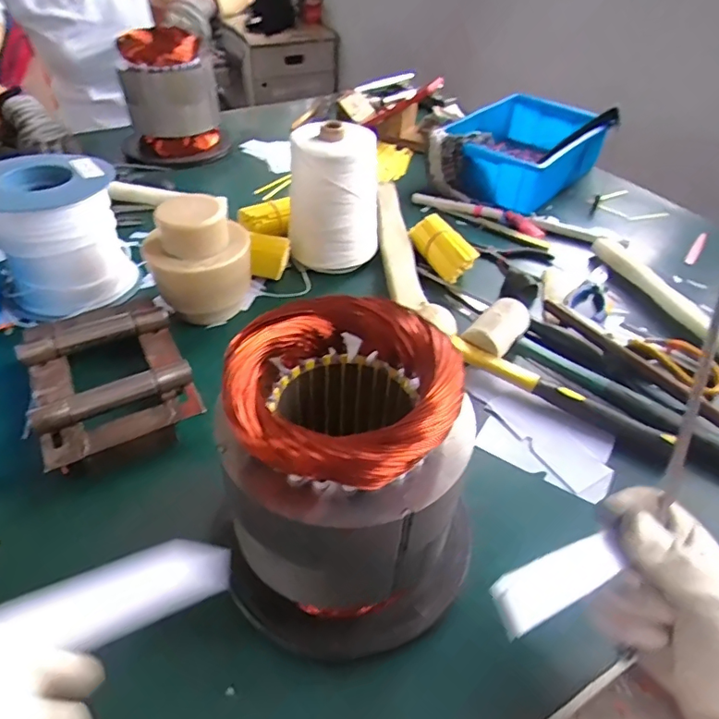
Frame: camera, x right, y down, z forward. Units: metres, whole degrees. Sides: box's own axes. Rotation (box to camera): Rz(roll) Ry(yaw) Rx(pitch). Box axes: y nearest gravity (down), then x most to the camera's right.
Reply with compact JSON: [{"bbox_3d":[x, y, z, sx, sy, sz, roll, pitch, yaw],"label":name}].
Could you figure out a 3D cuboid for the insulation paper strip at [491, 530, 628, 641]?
[{"bbox_3d":[0.102,0.110,0.262,0.082,0.005,0.024,-10,59,-31],"label":"insulation paper strip"}]

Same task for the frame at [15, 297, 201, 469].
[{"bbox_3d":[-0.243,0.009,0.504,0.131,0.047,0.197,-20,48,-22],"label":"frame"}]

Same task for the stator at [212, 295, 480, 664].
[{"bbox_3d":[-0.002,0.081,0.341,0.161,0.186,0.160,19,46,17],"label":"stator"}]

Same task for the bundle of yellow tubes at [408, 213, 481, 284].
[{"bbox_3d":[0.109,-0.149,0.696,0.051,0.049,0.130,-13,45,-16],"label":"bundle of yellow tubes"}]

